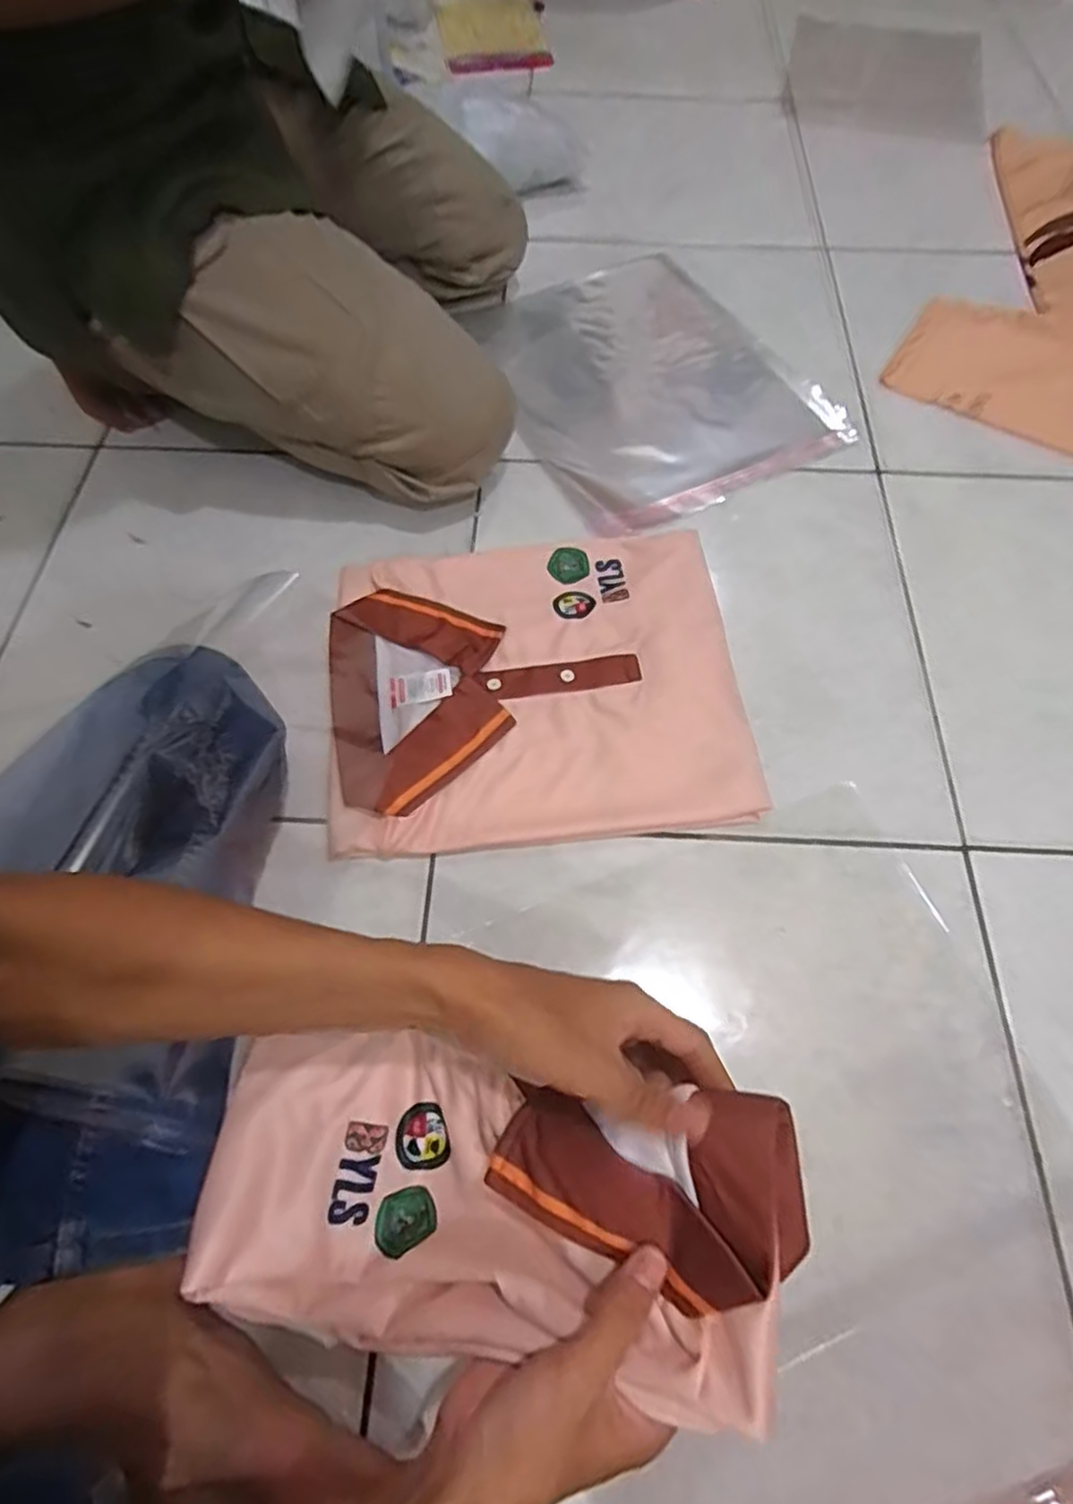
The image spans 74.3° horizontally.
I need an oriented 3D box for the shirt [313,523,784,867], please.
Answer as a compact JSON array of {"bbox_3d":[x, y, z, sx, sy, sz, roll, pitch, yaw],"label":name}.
[{"bbox_3d":[-0.003,-0.061,0.588,0.327,0.025,0.286,-7,63,-3],"label":"shirt"}]

